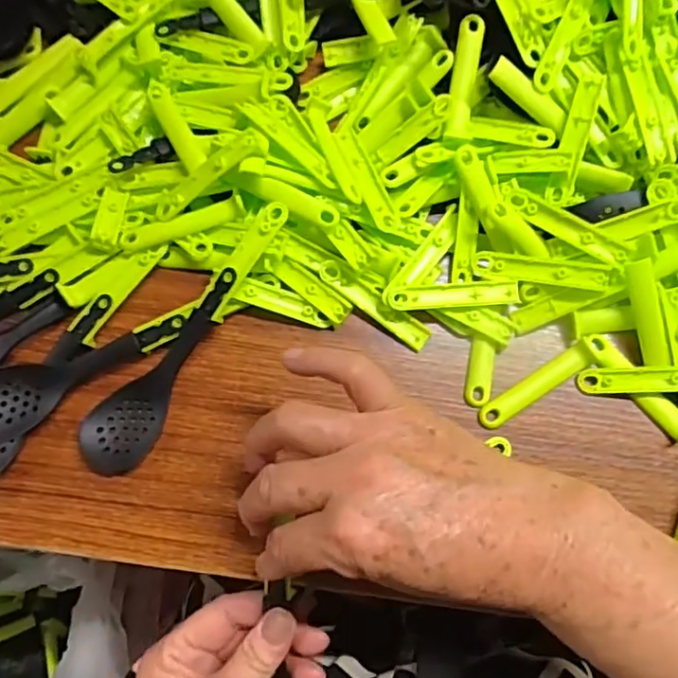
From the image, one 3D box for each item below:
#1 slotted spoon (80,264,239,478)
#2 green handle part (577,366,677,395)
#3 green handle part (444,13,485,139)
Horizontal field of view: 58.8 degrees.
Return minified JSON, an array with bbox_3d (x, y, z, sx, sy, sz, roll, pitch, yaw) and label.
[{"bbox_3d":[-0.103,0.016,0.342,0.037,0.025,0.130,31,80,6],"label":"slotted spoon"},{"bbox_3d":[0.177,0.023,0.341,0.076,0.005,0.015,-3,78,13],"label":"green handle part"},{"bbox_3d":[0.075,-0.156,0.359,0.014,0.006,0.072,9,93,2],"label":"green handle part"}]

